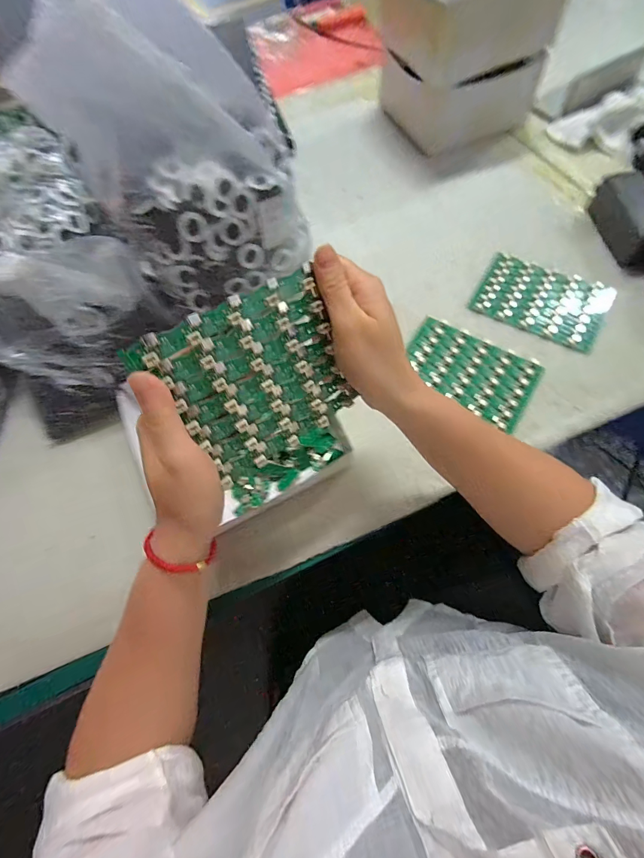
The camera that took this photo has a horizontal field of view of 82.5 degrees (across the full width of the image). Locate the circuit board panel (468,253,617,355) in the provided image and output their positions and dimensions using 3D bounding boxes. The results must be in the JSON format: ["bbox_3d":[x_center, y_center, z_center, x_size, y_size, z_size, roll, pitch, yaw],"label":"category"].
[{"bbox_3d":[0.299,-0.180,0.499,0.159,0.011,0.113,28,73,15],"label":"circuit board panel"}]

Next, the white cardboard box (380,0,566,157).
[{"bbox_3d":[0.228,-0.608,0.597,0.200,0.181,0.180,-23,67,-7],"label":"white cardboard box"}]

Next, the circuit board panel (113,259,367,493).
[{"bbox_3d":[-0.045,-0.035,0.269,0.130,0.116,0.010,-32,29,-18],"label":"circuit board panel"}]

